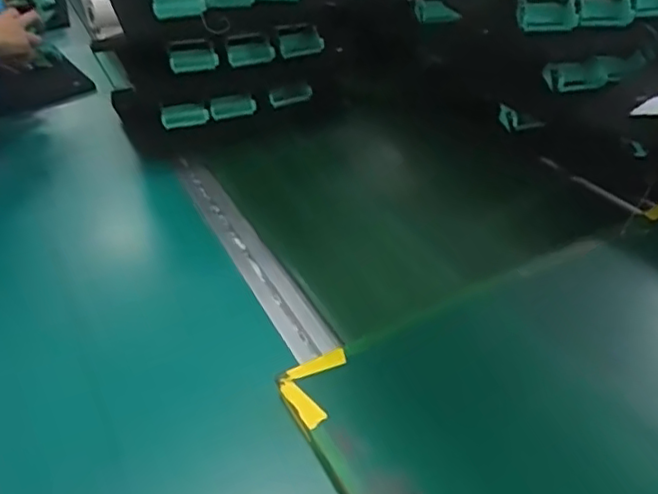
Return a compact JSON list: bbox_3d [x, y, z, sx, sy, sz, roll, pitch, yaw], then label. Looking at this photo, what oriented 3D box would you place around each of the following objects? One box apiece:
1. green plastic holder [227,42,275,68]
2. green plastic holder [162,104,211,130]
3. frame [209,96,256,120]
[{"bbox_3d":[-0.115,-0.286,0.933,0.070,0.031,0.011,-20,38,-18],"label":"green plastic holder"},{"bbox_3d":[-0.216,-0.196,0.944,0.068,0.035,0.008,-17,38,-15],"label":"green plastic holder"},{"bbox_3d":[-0.146,-0.213,0.961,0.067,0.034,0.011,-9,36,-4],"label":"frame"}]

